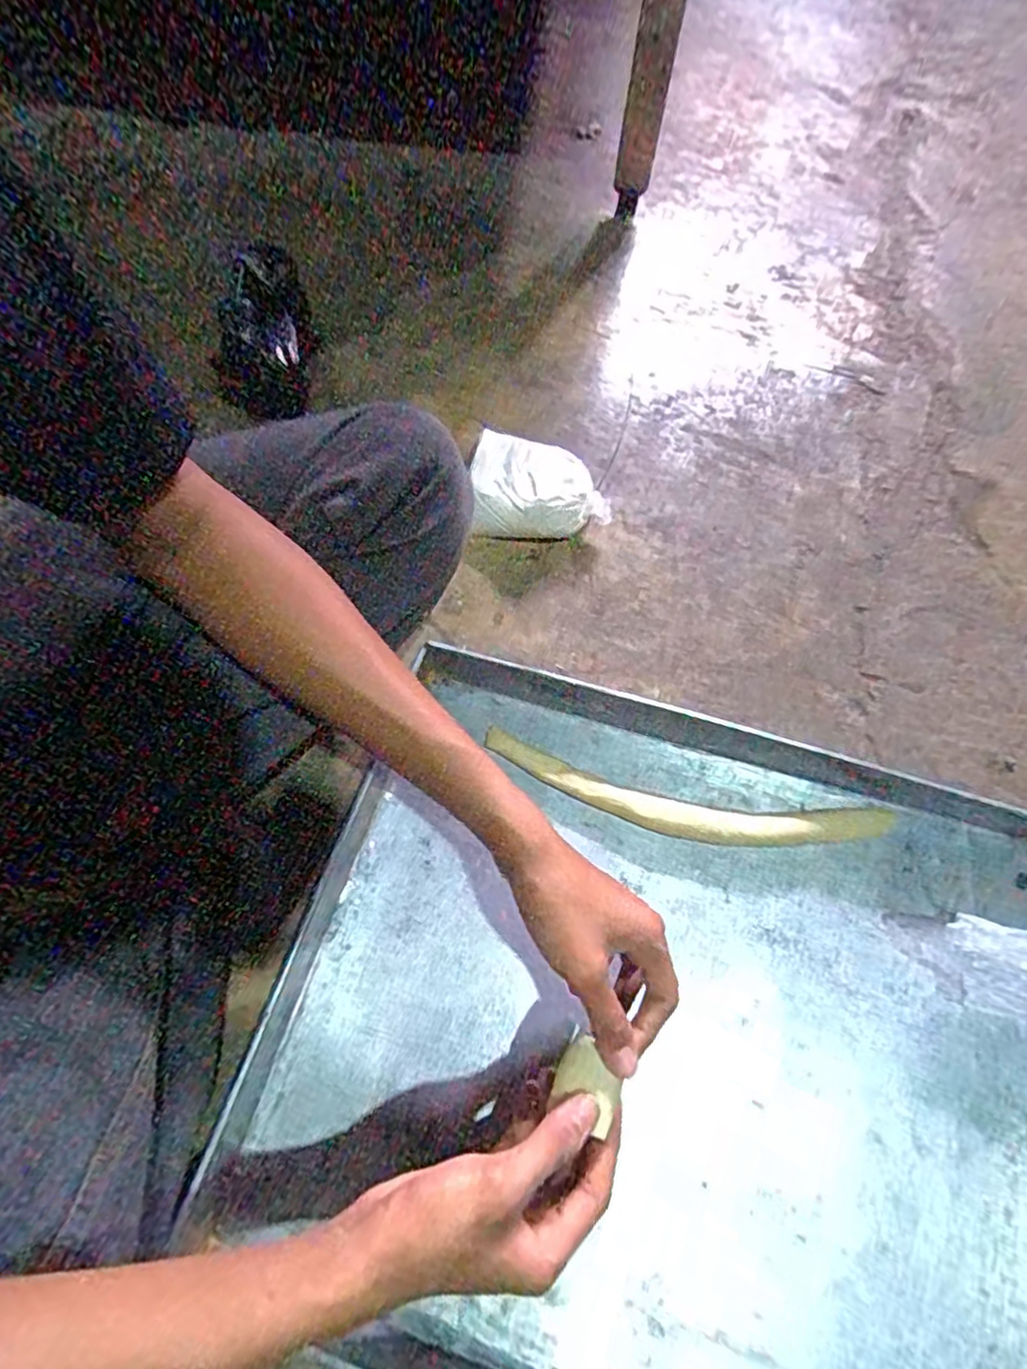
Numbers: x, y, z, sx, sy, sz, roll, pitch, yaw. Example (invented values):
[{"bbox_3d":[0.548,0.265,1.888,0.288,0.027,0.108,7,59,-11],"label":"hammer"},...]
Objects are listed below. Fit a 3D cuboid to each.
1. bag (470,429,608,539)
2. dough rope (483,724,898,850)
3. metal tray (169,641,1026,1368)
[{"bbox_3d":[0.025,-0.181,0.597,0.127,0.044,0.098,7,68,1],"label":"bag"},{"bbox_3d":[0.126,0.089,0.494,0.304,0.019,0.050,11,66,6],"label":"dough rope"},{"bbox_3d":[0.114,0.225,0.425,0.542,0.045,0.439,17,67,8],"label":"metal tray"}]

